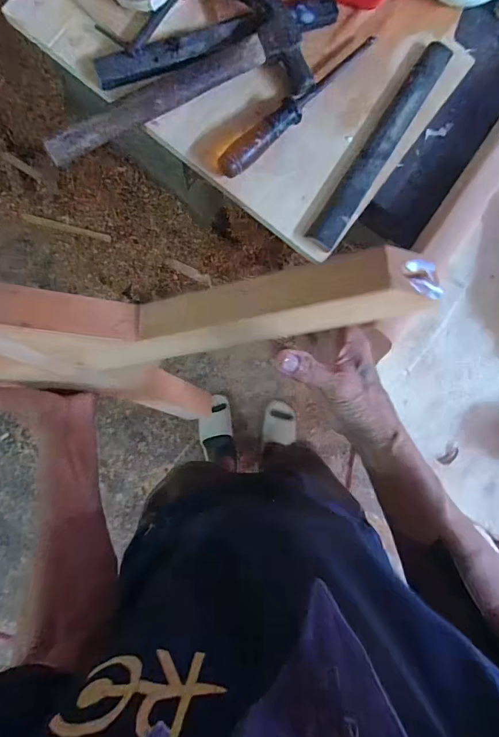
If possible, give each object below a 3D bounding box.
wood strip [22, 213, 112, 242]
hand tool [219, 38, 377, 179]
[{"bbox_3d":[-0.599,-0.462,1.294,0.280,0.006,0.024,13,95,-4],"label":"wood strip"},{"bbox_3d":[0.064,-0.324,0.483,0.252,0.027,0.030,-41,94,-4],"label":"hand tool"}]

